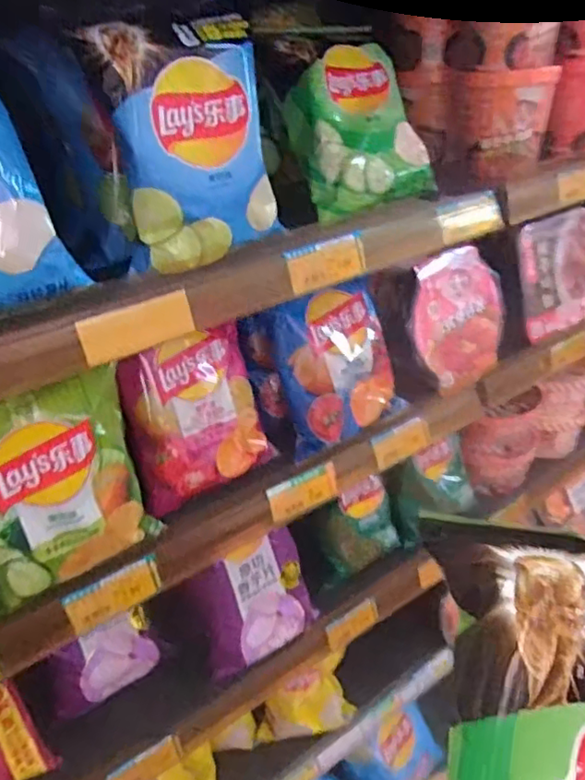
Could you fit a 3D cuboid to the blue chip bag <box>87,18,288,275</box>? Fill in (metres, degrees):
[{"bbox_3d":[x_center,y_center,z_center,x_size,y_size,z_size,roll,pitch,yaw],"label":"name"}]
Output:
[{"bbox_3d":[-0.077,-0.188,0.469,0.130,0.159,0.040,-22,36,-26],"label":"blue chip bag"}]

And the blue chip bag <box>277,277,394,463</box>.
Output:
[{"bbox_3d":[0.044,-0.031,0.693,0.130,0.167,0.055,-20,12,-19],"label":"blue chip bag"}]

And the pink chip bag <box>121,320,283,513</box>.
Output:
[{"bbox_3d":[-0.102,0.025,0.640,0.129,0.171,0.058,-11,8,-30],"label":"pink chip bag"}]

